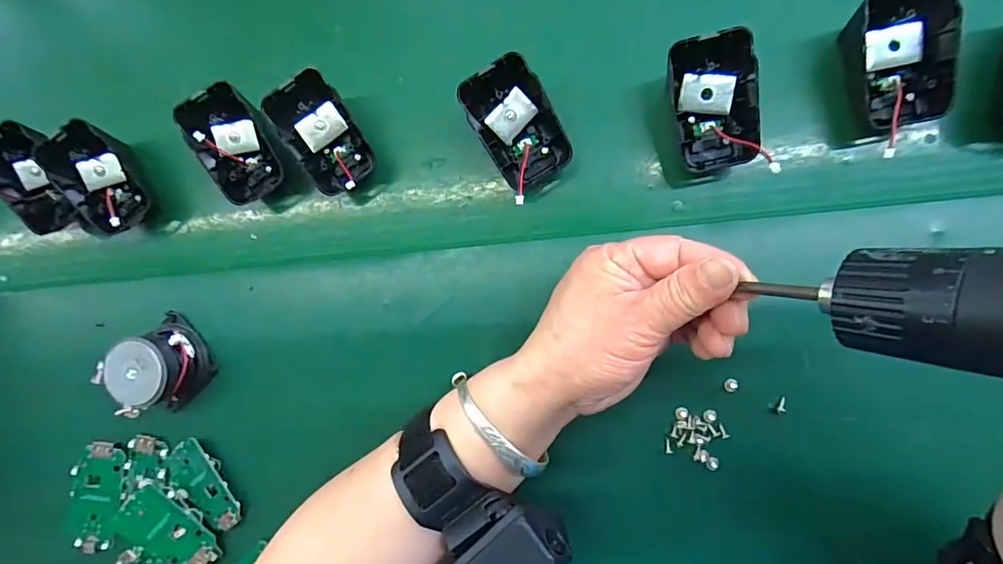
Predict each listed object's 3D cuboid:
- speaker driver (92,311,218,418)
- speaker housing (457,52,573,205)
[{"bbox_3d":[-0.223,0.055,0.313,0.051,0.035,0.049,-45,83,3],"label":"speaker driver"},{"bbox_3d":[0.010,-0.091,0.288,0.045,0.041,0.063,-33,83,4],"label":"speaker housing"}]

